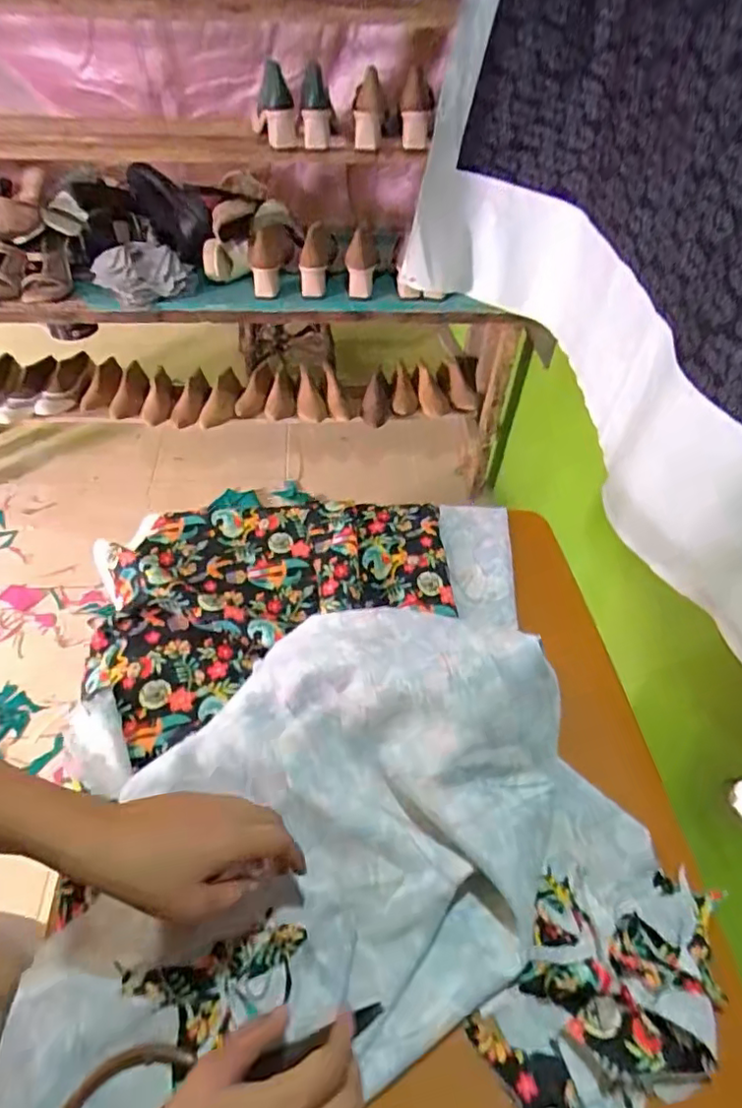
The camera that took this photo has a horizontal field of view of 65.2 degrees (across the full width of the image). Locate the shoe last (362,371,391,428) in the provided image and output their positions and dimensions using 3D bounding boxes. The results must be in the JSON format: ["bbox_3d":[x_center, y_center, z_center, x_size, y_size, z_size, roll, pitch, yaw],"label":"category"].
[{"bbox_3d":[0.018,-0.448,1.642,0.078,0.065,0.224,5,50,1],"label":"shoe last"}]

